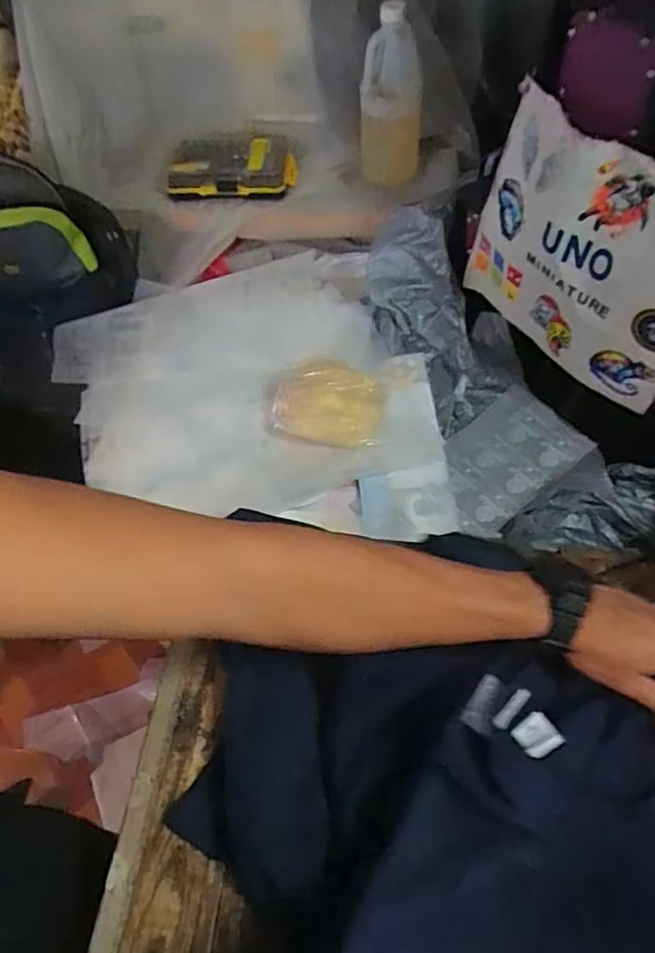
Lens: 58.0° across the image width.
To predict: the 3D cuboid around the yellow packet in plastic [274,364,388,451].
[{"bbox_3d":[0.001,-0.096,0.818,0.153,0.043,0.115,4,61,5],"label":"yellow packet in plastic"}]

